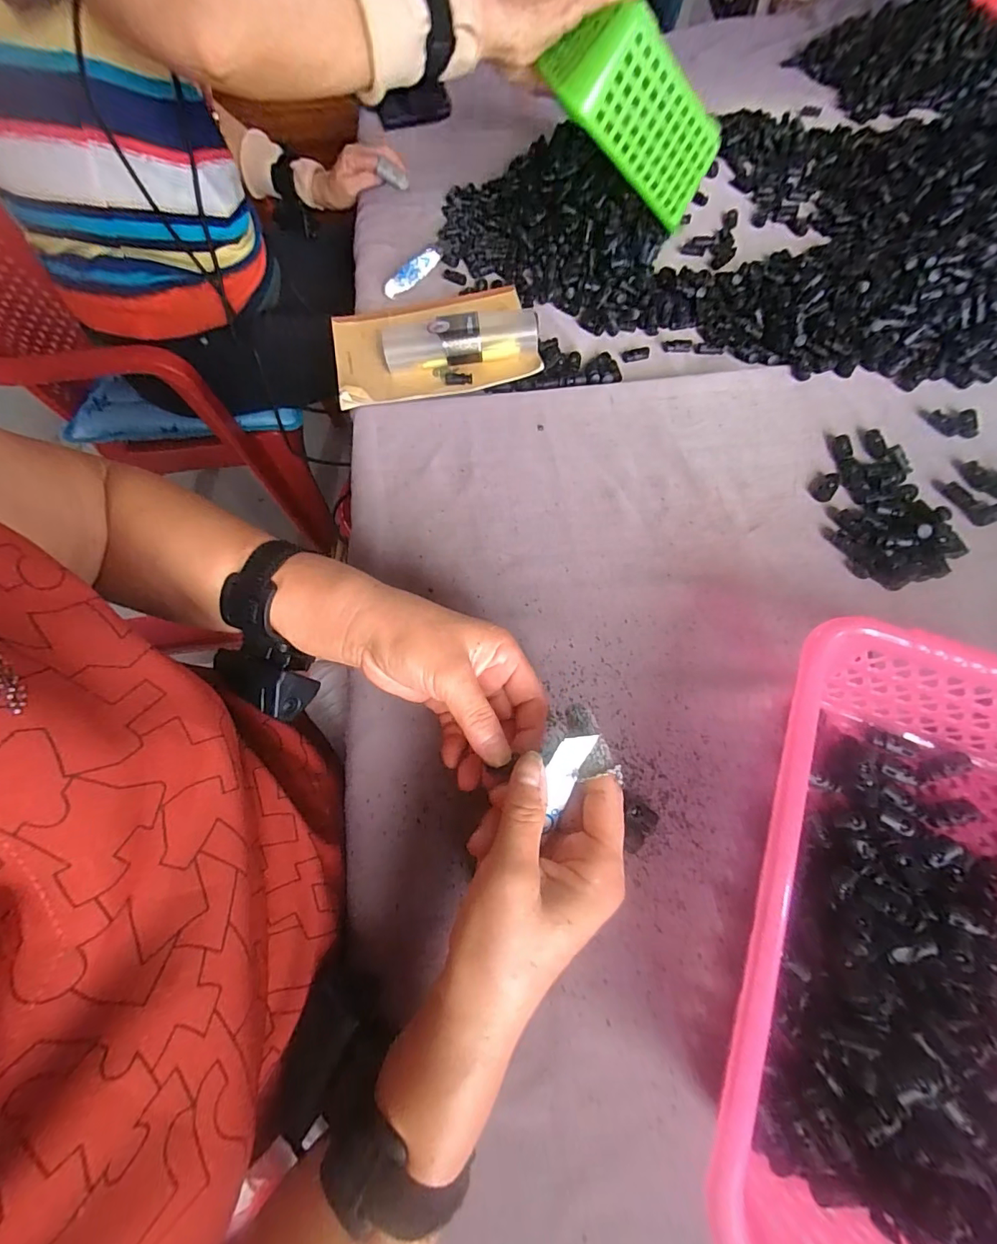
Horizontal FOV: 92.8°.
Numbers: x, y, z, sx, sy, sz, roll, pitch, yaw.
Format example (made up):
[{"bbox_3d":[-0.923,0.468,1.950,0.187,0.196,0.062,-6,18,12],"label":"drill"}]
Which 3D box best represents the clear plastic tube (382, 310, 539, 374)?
[{"bbox_3d":[-0.038,-0.286,0.481,0.152,0.034,0.038,-5,65,0],"label":"clear plastic tube"}]

